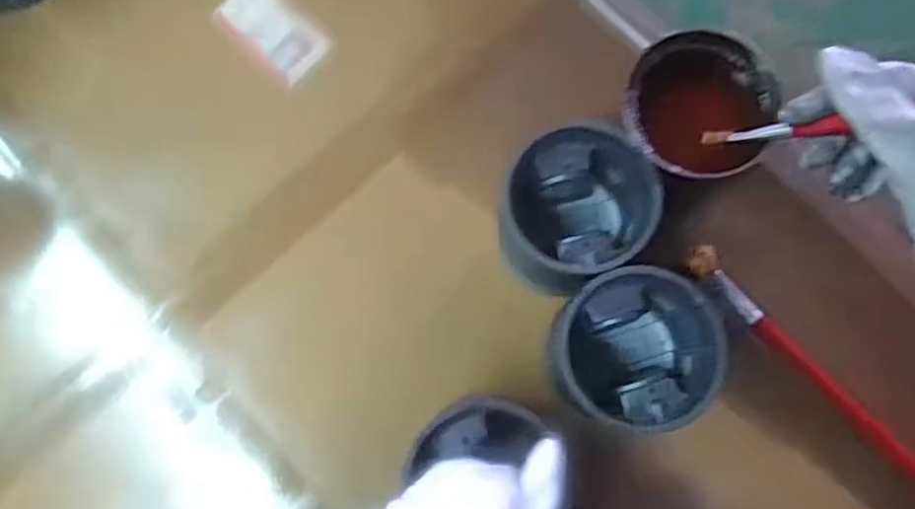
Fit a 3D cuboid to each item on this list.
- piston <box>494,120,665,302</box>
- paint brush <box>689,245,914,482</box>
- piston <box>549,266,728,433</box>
[{"bbox_3d":[0.075,-0.028,0.418,0.084,0.084,0.078,0,81,3],"label":"piston"},{"bbox_3d":[0.258,0.092,0.445,0.020,0.012,0.263,-44,81,-5],"label":"paint brush"},{"bbox_3d":[0.101,0.059,0.401,0.090,0.087,0.085,0,81,3],"label":"piston"}]

